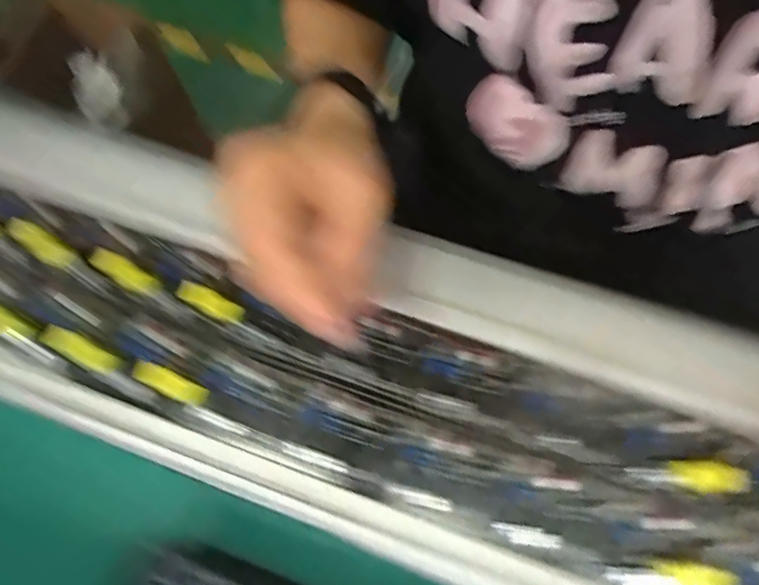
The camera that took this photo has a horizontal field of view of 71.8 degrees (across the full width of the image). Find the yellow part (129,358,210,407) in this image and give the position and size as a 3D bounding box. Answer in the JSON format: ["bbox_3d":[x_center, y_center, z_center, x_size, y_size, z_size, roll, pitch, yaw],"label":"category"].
[{"bbox_3d":[-0.109,0.047,0.271,0.043,0.004,0.012,24,73,9],"label":"yellow part"}]

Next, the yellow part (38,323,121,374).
[{"bbox_3d":[-0.154,0.030,0.270,0.040,0.007,0.013,31,67,-9],"label":"yellow part"}]

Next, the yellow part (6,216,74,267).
[{"bbox_3d":[-0.184,-0.027,0.286,0.038,0.007,0.013,36,69,-4],"label":"yellow part"}]

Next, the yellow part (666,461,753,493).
[{"bbox_3d":[0.156,0.088,0.249,0.035,0.008,0.012,4,71,3],"label":"yellow part"}]

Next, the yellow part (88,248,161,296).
[{"bbox_3d":[-0.138,-0.011,0.285,0.040,0.011,0.012,30,74,11],"label":"yellow part"}]

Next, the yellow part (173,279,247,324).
[{"bbox_3d":[-0.090,0.005,0.280,0.036,0.006,0.012,27,67,-4],"label":"yellow part"}]

